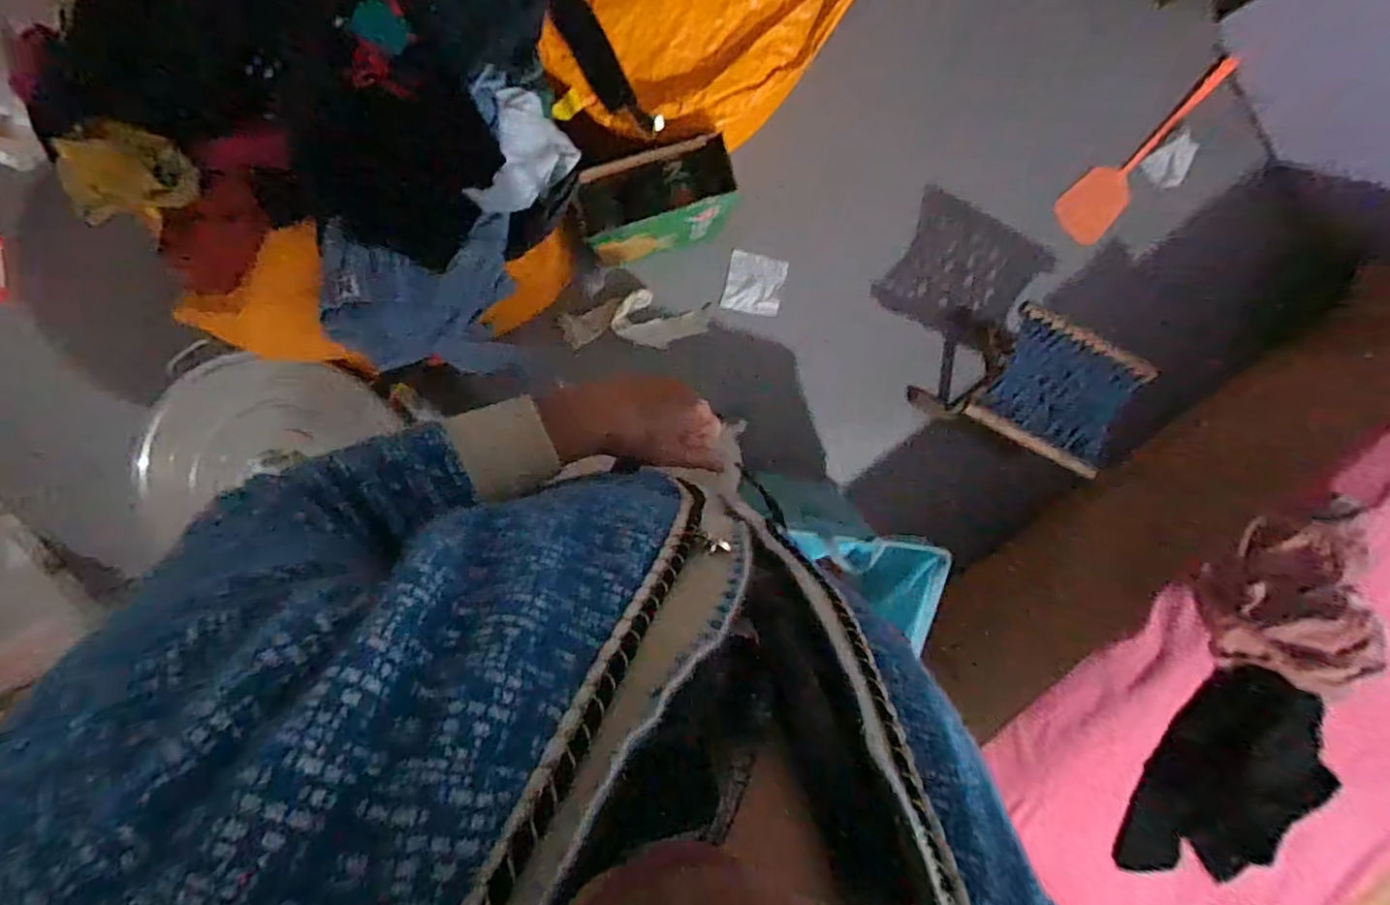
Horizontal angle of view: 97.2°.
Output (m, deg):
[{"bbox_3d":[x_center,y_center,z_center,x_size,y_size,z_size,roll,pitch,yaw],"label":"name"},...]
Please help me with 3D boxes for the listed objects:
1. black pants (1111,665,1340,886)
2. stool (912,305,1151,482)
[{"bbox_3d":[0.882,0.549,1.018,0.228,0.116,0.393,21,96,-5],"label":"black pants"},{"bbox_3d":[0.691,-0.143,1.304,0.241,0.363,0.249,29,96,-5],"label":"stool"}]

